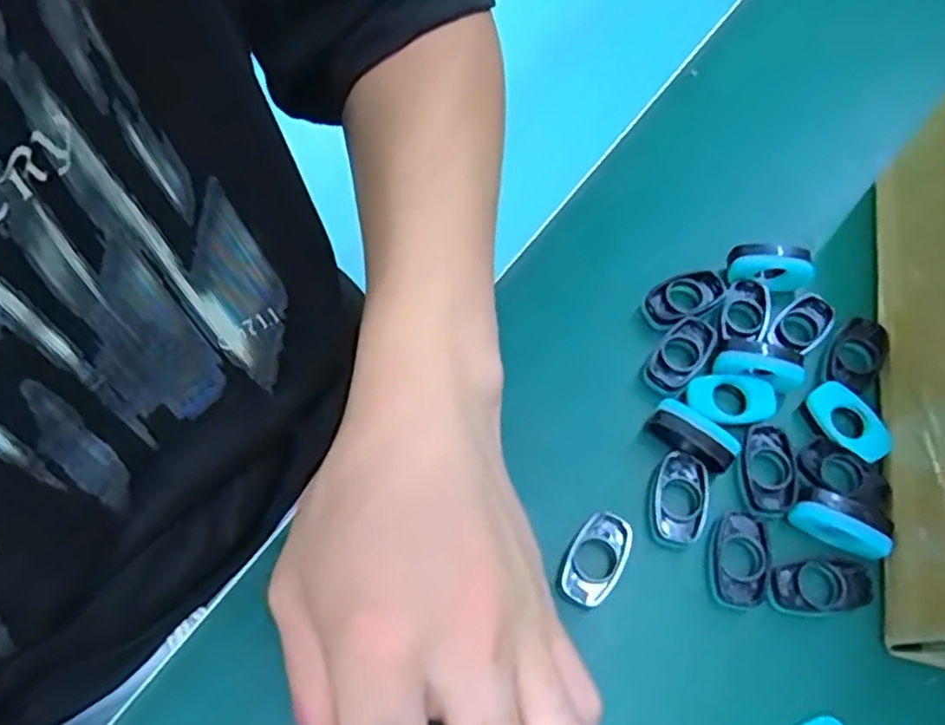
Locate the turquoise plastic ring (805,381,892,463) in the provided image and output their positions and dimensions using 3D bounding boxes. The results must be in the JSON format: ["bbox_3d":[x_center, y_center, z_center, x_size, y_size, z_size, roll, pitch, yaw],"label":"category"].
[{"bbox_3d":[0.141,0.022,0.258,0.019,0.004,0.032,-32,69,-14],"label":"turquoise plastic ring"}]

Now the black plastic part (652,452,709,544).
[{"bbox_3d":[0.076,0.049,0.250,0.019,0.006,0.031,12,66,6],"label":"black plastic part"}]

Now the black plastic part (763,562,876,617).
[{"bbox_3d":[0.119,0.077,0.237,0.037,0.005,0.017,-7,65,-3],"label":"black plastic part"}]

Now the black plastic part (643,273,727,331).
[{"bbox_3d":[0.086,-0.027,0.283,0.035,0.009,0.018,-23,67,-10],"label":"black plastic part"}]

